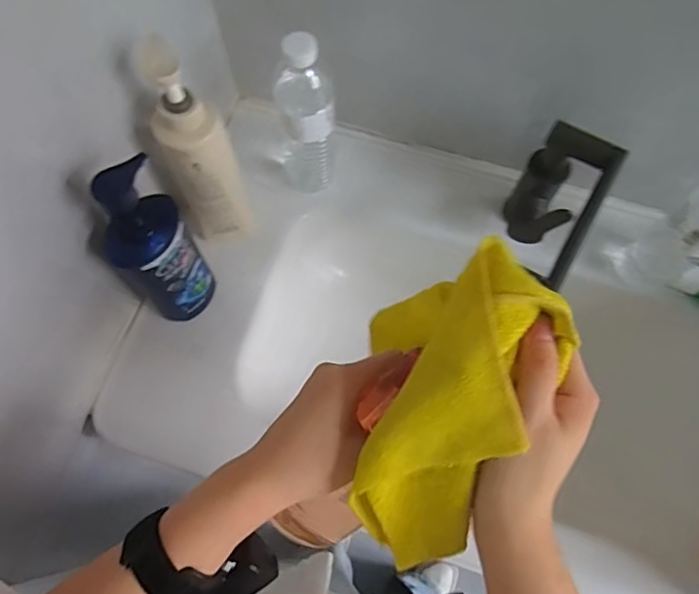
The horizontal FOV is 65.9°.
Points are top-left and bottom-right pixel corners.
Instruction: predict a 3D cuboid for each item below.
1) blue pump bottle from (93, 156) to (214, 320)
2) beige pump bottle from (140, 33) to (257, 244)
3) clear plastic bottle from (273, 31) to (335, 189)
[{"bbox_3d":[-0.190,-0.038,0.544,0.075,0.259,0.055,-36,76,-13],"label":"blue pump bottle"},{"bbox_3d":[-0.158,-0.143,0.564,0.076,0.260,0.076,-26,74,-10],"label":"beige pump bottle"},{"bbox_3d":[-0.048,-0.191,0.590,0.063,0.213,0.053,-2,71,-3],"label":"clear plastic bottle"}]

